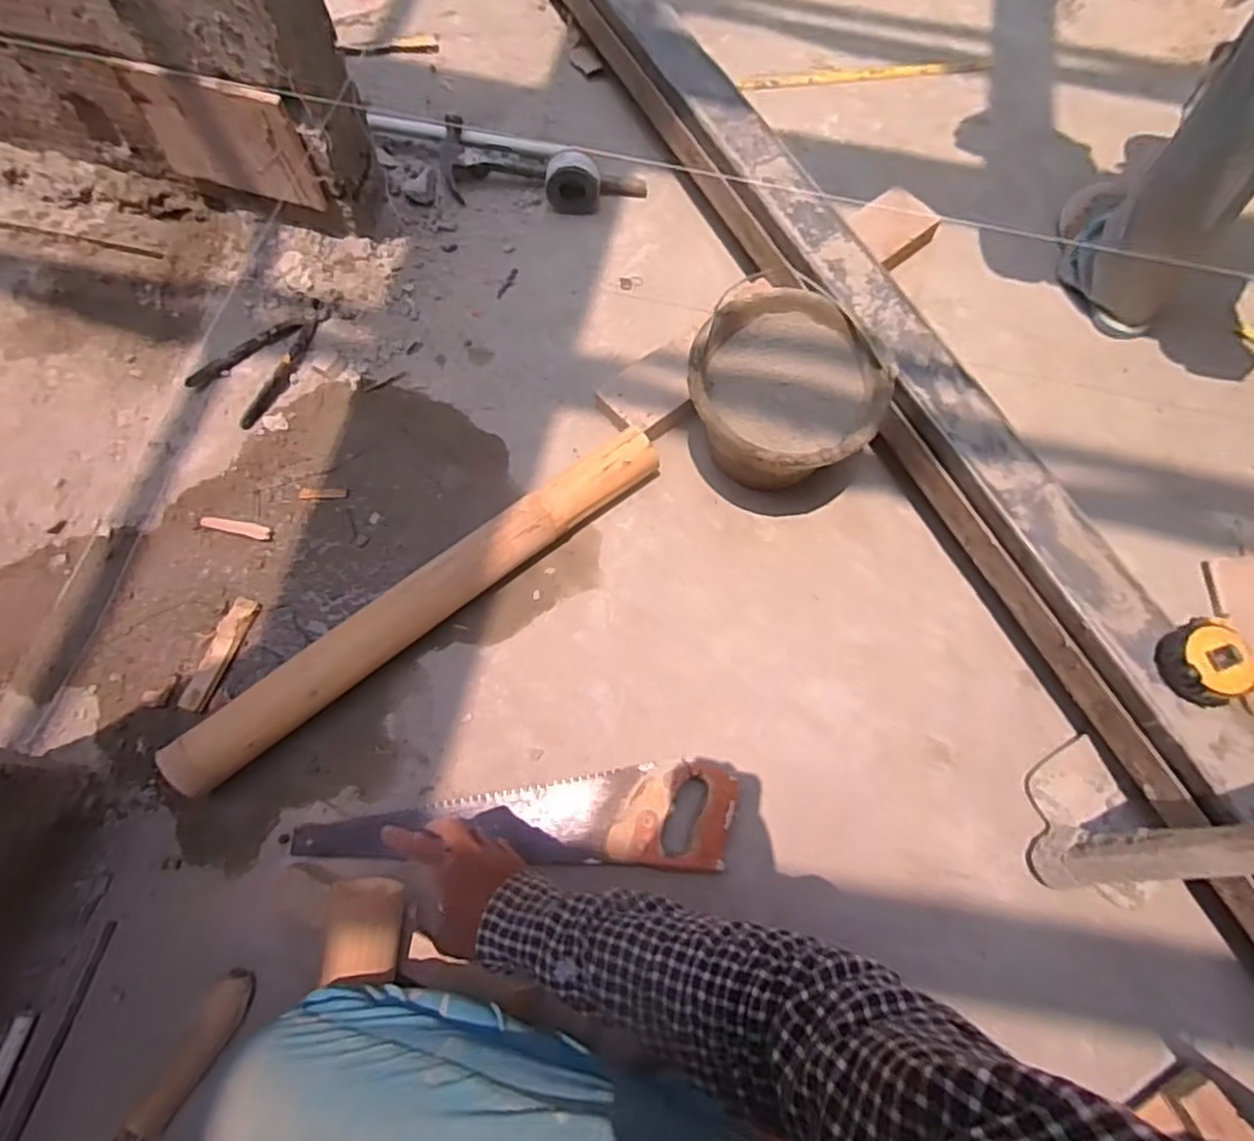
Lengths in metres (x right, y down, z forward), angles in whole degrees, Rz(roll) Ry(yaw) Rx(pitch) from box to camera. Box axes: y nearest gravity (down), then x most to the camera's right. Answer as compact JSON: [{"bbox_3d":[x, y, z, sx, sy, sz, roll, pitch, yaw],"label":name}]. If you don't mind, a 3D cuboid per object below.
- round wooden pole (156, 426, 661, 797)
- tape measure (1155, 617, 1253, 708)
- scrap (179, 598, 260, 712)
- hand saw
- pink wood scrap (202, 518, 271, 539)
[{"bbox_3d":[-0.234,0.038,0.834,0.665,0.077,0.065,-37,74,-13],"label":"round wooden pole"},{"bbox_3d":[0.597,0.094,0.696,0.084,0.031,0.083,0,70,0],"label":"tape measure"},{"bbox_3d":[-0.500,0.102,0.838,0.032,0.010,0.143,17,71,6],"label":"scrap"},{"bbox_3d":[-0.122,0.284,0.770,0.480,0.027,0.110,-4,70,2],"label":"hand saw"},{"bbox_3d":[-0.513,-0.057,0.894,0.091,0.006,0.019,13,70,4],"label":"pink wood scrap"}]

